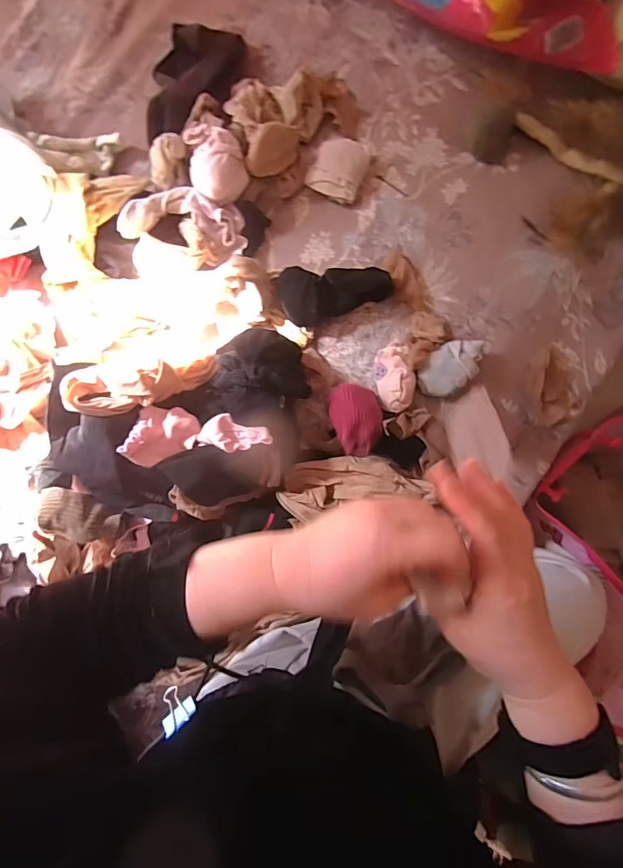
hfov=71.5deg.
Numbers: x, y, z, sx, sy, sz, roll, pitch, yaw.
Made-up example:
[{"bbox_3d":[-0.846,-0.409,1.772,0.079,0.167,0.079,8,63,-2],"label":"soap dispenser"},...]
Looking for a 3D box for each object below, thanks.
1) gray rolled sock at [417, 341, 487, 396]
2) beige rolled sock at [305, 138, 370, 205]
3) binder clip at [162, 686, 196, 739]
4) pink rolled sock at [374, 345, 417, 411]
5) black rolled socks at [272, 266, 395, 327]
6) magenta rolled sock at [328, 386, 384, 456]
[{"bbox_3d":[0.174,-0.083,0.537,0.057,0.050,0.088,44,87,3],"label":"gray rolled sock"},{"bbox_3d":[0.035,-0.347,0.567,0.067,0.029,0.072,21,86,2],"label":"beige rolled sock"},{"bbox_3d":[-0.124,0.258,0.405,0.032,0.038,0.017,-31,130,-9],"label":"binder clip"},{"bbox_3d":[0.102,-0.067,0.534,0.041,0.047,0.081,-10,86,0],"label":"pink rolled sock"},{"bbox_3d":[0.029,-0.181,0.542,0.139,0.052,0.061,-21,86,-1],"label":"black rolled socks"},{"bbox_3d":[0.053,-0.016,0.498,0.062,0.045,0.086,-15,84,-1],"label":"magenta rolled sock"}]

